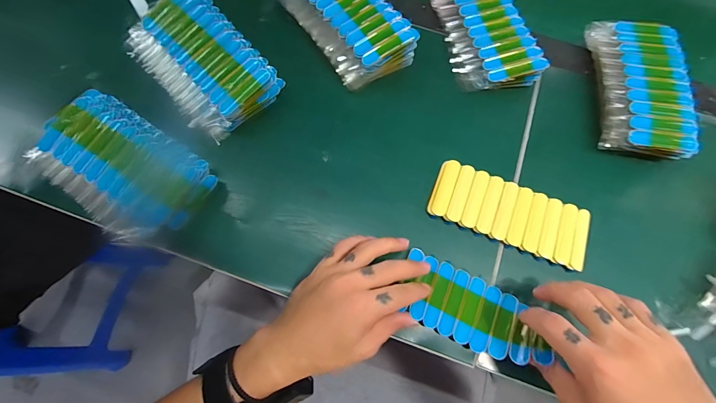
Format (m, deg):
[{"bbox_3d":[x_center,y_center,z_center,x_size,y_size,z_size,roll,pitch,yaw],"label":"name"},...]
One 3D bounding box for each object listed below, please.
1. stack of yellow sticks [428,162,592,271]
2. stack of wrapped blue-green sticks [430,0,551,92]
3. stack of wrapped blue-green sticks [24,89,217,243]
[{"bbox_3d":[0.150,0.012,0.329,0.152,0.007,0.062,22,72,6],"label":"stack of yellow sticks"},{"bbox_3d":[0.144,-0.201,0.380,0.089,0.025,0.157,-13,72,-6],"label":"stack of wrapped blue-green sticks"},{"bbox_3d":[-0.224,-0.034,0.316,0.158,0.030,0.099,34,74,9],"label":"stack of wrapped blue-green sticks"}]

